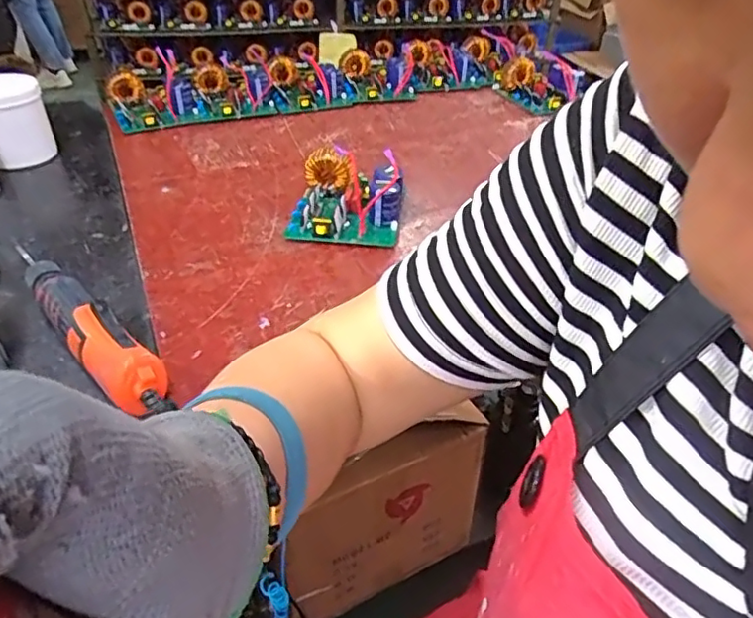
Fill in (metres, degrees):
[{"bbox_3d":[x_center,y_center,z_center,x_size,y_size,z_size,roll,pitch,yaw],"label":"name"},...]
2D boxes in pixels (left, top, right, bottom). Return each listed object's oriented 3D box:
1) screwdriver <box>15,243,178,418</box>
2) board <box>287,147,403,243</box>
[{"bbox_3d":[-0.245,0.012,0.490,0.039,0.056,0.247,-31,47,-33],"label":"screwdriver"},{"bbox_3d":[-0.034,-0.125,0.662,0.124,0.064,0.111,3,38,5],"label":"board"}]

